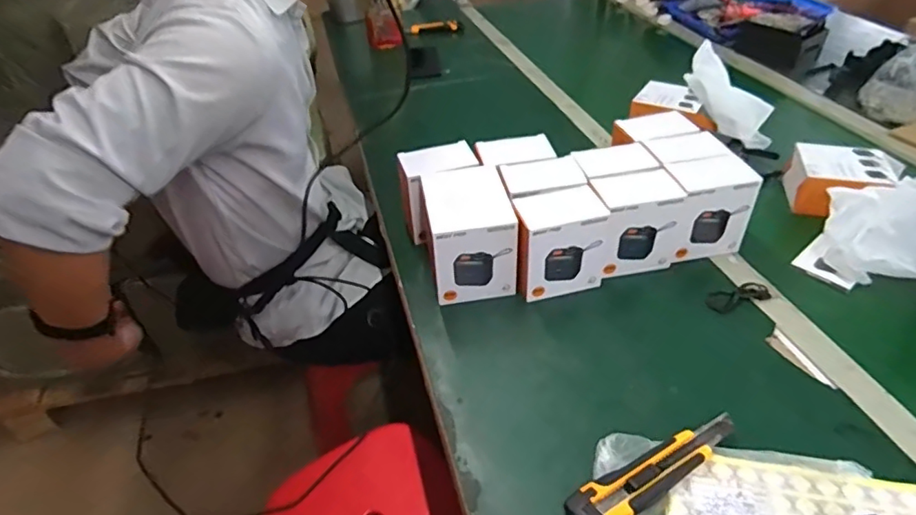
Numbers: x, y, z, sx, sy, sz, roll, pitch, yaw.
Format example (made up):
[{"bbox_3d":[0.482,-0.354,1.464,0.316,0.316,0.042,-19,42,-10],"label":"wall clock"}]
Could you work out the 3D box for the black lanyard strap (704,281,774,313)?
[{"bbox_3d":[0.335,0.048,0.654,0.072,0.017,0.026,-10,40,-7],"label":"black lanyard strap"}]

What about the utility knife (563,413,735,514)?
[{"bbox_3d":[0.173,0.185,0.482,0.179,0.012,0.040,-24,44,-22],"label":"utility knife"}]

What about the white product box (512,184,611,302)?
[{"bbox_3d":[0.120,-0.015,0.671,0.110,0.114,0.072,-13,41,-10],"label":"white product box"}]

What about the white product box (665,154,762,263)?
[{"bbox_3d":[0.312,-0.061,0.702,0.101,0.109,0.065,-10,39,-8],"label":"white product box"}]

